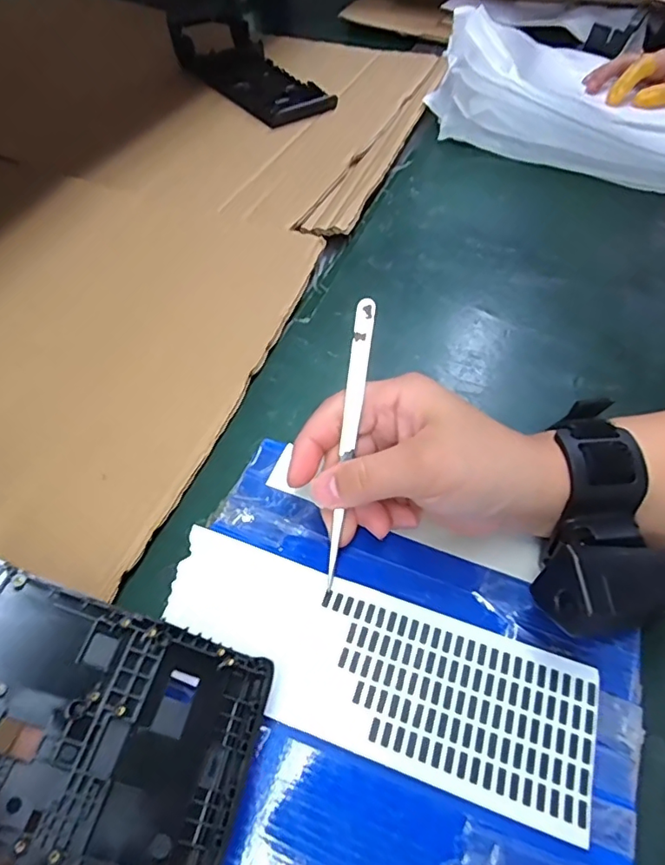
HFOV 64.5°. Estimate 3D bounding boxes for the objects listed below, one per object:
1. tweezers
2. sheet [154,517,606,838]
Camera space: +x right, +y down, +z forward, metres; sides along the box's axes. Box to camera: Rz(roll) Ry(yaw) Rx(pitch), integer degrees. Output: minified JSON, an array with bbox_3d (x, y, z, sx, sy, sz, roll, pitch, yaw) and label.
[{"bbox_3d":[0.008,0.005,0.245,0.008,0.004,0.133,8,92,4],"label":"tweezers"},{"bbox_3d":[0.016,0.100,0.228,0.188,0.007,0.064,17,55,11],"label":"sheet"}]

